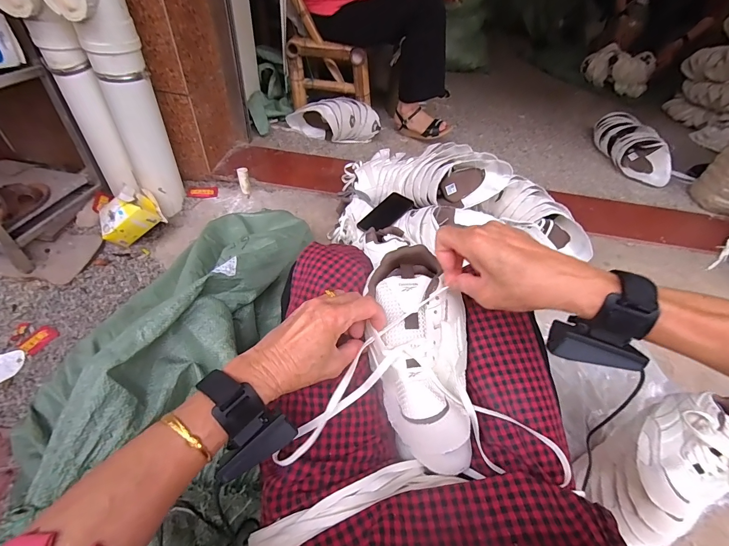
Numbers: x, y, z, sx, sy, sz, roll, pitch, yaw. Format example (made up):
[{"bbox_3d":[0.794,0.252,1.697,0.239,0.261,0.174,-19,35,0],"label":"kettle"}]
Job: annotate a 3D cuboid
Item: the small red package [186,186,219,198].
[{"bbox_3d":[-0.521,-0.262,1.113,0.097,0.007,0.050,-2,48,-9],"label":"small red package"}]

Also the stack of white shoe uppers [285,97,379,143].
[{"bbox_3d":[-0.118,-0.567,1.292,0.346,0.147,0.129,5,47,-2],"label":"stack of white shoe uppers"}]

